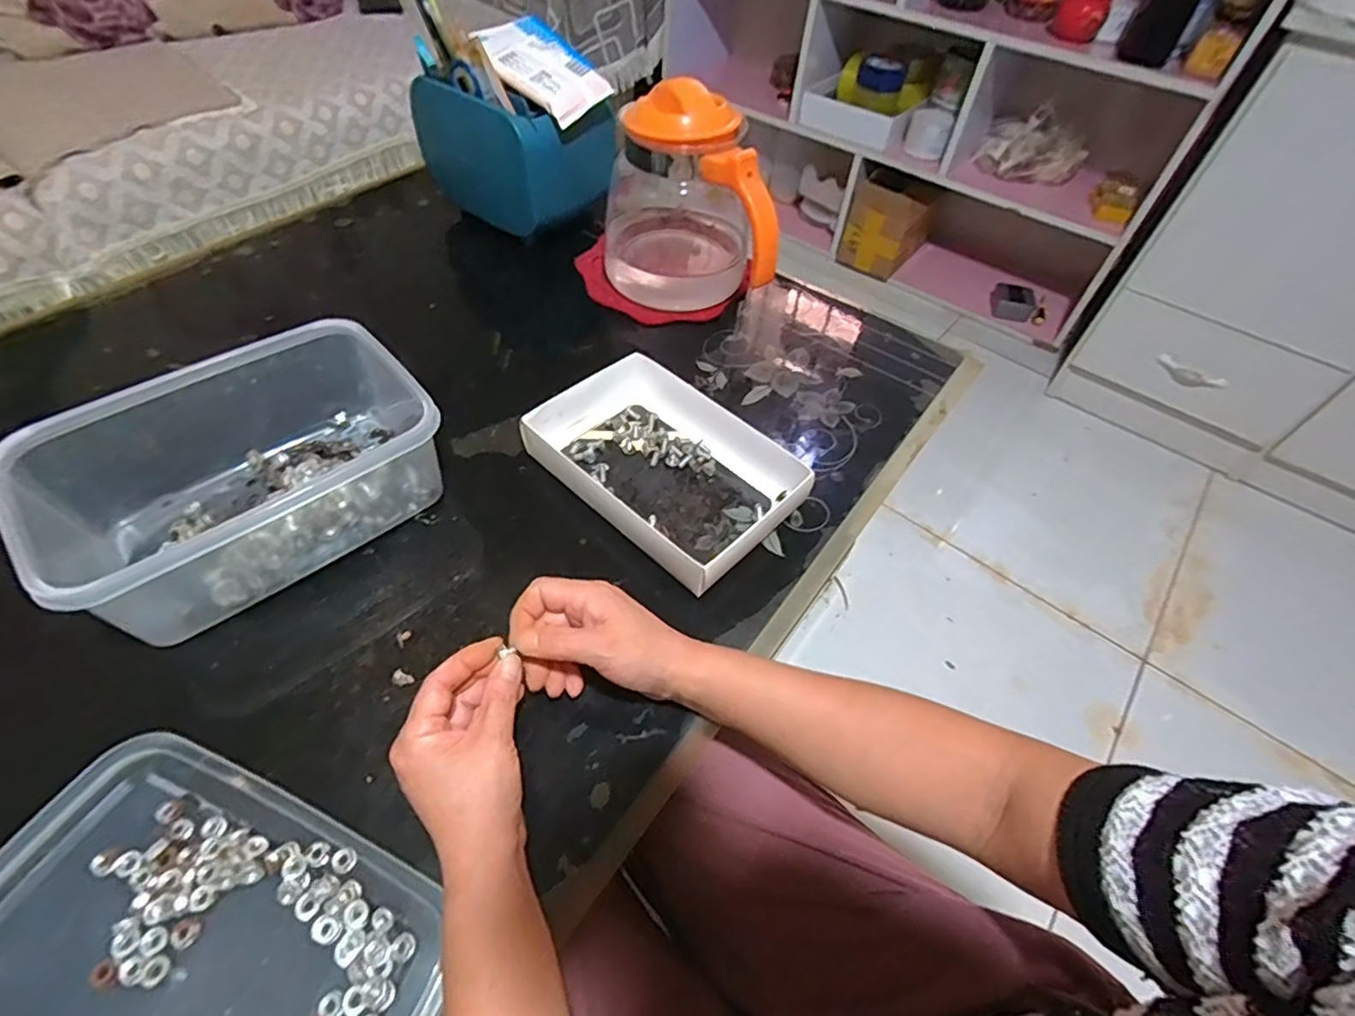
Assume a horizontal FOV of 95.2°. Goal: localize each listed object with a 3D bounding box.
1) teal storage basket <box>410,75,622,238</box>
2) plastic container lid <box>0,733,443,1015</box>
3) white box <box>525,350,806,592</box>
[{"bbox_3d":[-0.187,-0.414,0.718,0.181,0.121,0.132,36,56,22],"label":"teal storage basket"},{"bbox_3d":[-0.247,0.228,0.303,0.241,0.010,0.166,21,52,12],"label":"plastic container lid"},{"bbox_3d":[-0.012,-0.040,0.523,0.218,0.045,0.144,37,57,23],"label":"white box"}]

